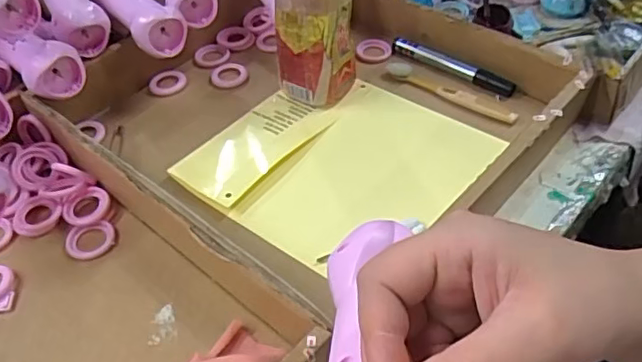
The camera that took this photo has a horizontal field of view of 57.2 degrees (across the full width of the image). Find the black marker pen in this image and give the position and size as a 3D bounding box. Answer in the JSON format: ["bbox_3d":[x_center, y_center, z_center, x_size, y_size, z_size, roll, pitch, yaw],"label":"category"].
[{"bbox_3d":[0.130,-0.117,0.593,0.135,0.013,0.019,30,55,25],"label":"black marker pen"}]

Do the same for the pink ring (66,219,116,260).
[{"bbox_3d":[-0.182,0.046,0.464,0.038,0.004,0.033,-15,49,-12],"label":"pink ring"}]

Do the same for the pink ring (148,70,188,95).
[{"bbox_3d":[-0.156,-0.101,0.602,0.037,0.007,0.032,-19,50,-15],"label":"pink ring"}]

